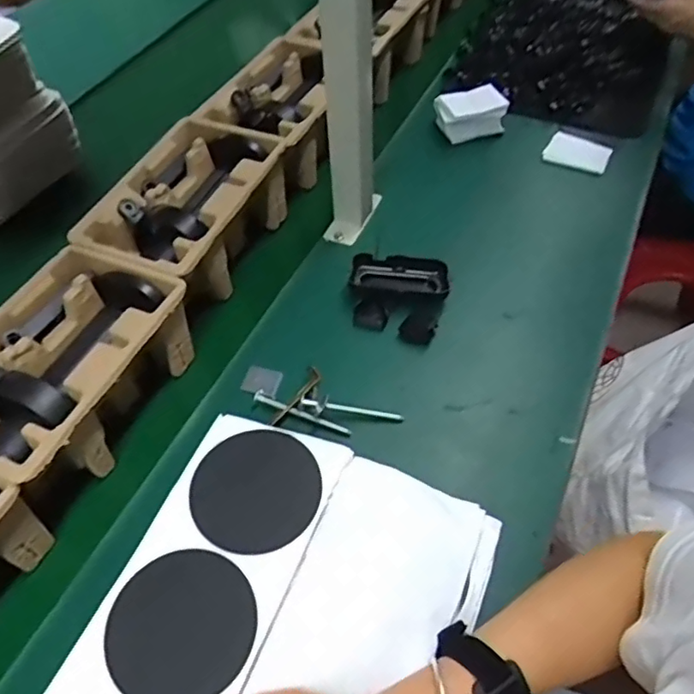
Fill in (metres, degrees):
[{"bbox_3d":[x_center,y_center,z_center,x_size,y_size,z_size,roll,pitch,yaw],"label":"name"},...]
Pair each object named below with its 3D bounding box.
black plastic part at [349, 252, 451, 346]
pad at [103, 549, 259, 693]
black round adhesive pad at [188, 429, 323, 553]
[{"bbox_3d":[0.056,-0.056,0.658,0.103,0.028,0.106,6,50,7],"label":"black plastic part"},{"bbox_3d":[-0.107,0.180,0.390,0.092,0.004,0.091,1,55,-2],"label":"pad"},{"bbox_3d":[-0.067,0.103,0.441,0.091,0.006,0.090,0,57,1],"label":"black round adhesive pad"}]

